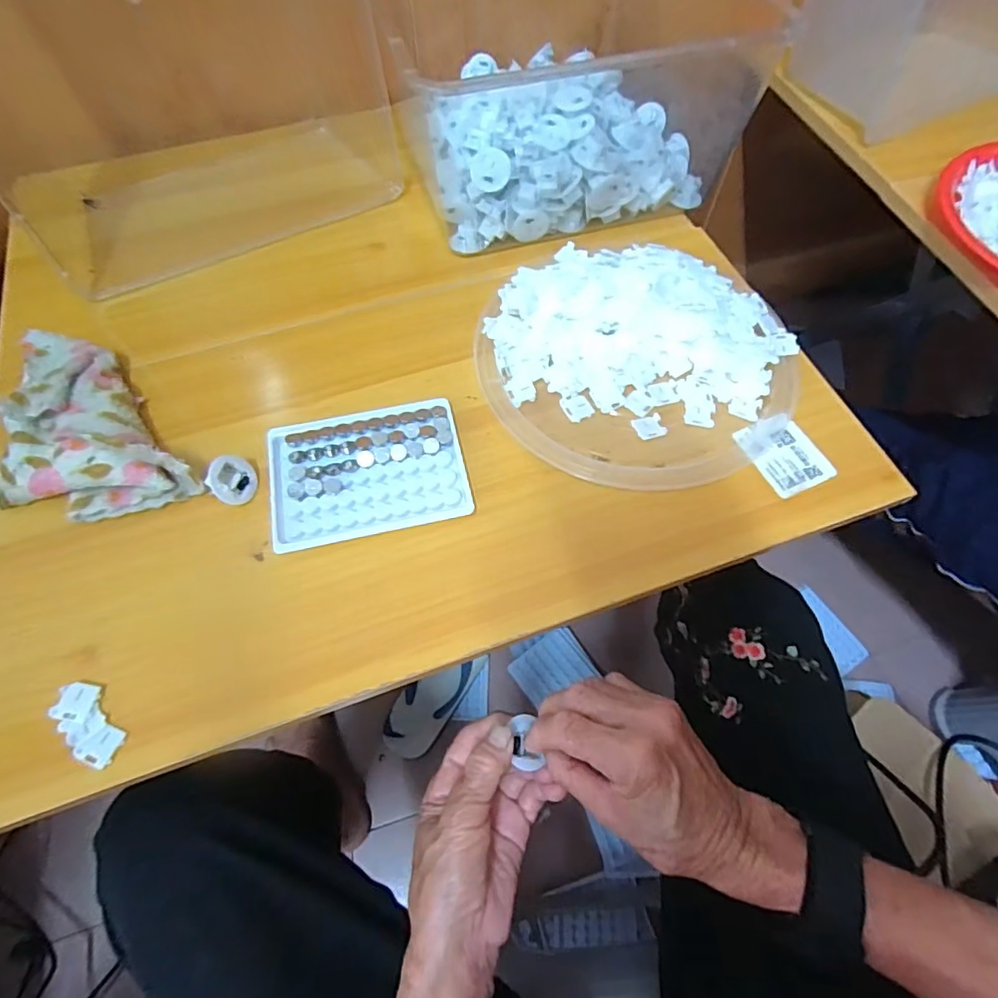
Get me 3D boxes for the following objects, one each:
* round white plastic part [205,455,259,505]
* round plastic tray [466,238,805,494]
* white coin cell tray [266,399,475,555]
[{"bbox_3d":[-0.174,-0.012,0.356,0.026,0.025,0.028,0,69,0],"label":"round white plastic part"},{"bbox_3d":[0.105,-0.109,0.410,0.233,0.019,0.203,-1,69,0],"label":"round plastic tray"},{"bbox_3d":[-0.089,-0.020,0.370,0.127,0.014,0.091,-13,70,-5],"label":"white coin cell tray"}]

